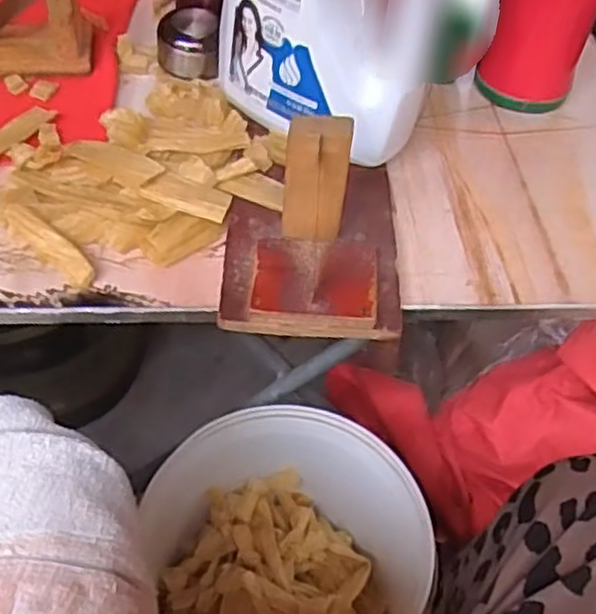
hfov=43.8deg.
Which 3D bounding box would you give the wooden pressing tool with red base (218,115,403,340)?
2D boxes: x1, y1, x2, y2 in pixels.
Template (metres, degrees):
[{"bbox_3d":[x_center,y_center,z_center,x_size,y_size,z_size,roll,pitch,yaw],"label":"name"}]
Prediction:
[{"bbox_3d":[0.014,-0.073,0.489,0.119,0.099,0.158,4,52,-2],"label":"wooden pressing tool with red base"}]

